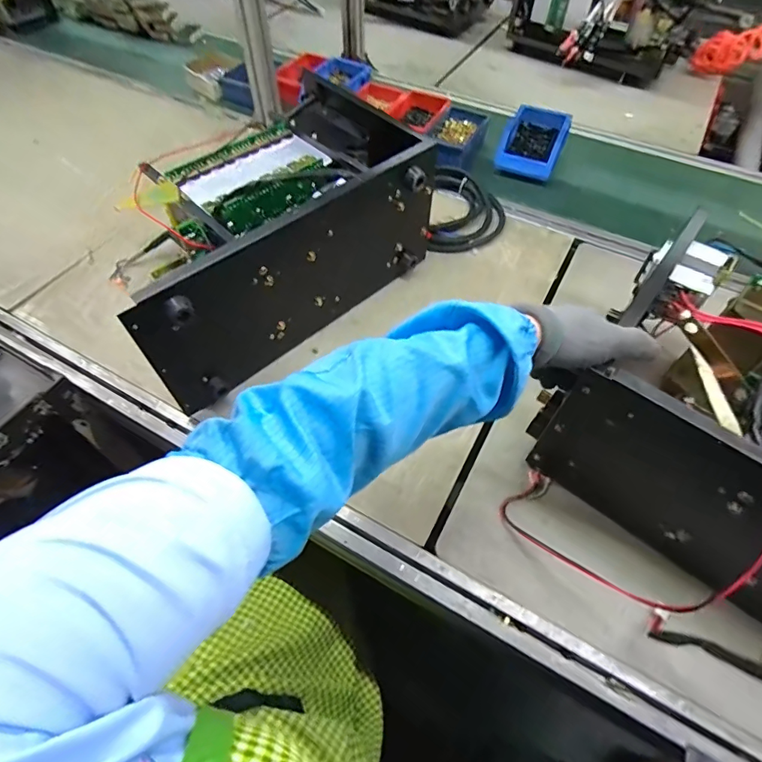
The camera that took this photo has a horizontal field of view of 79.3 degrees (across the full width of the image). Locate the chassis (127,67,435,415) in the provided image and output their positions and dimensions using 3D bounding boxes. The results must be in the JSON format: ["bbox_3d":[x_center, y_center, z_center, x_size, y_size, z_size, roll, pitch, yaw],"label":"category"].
[{"bbox_3d":[-0.162,-0.212,0.654,0.446,0.205,0.268,-37,63,-22],"label":"chassis"}]

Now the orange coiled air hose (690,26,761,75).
[{"bbox_3d":[0.843,-0.762,1.021,0.072,0.072,0.308,-13,20,-9],"label":"orange coiled air hose"}]

